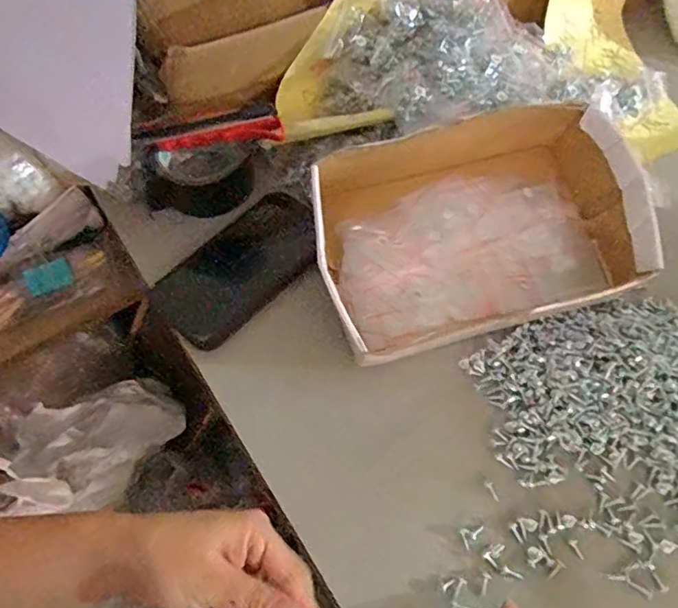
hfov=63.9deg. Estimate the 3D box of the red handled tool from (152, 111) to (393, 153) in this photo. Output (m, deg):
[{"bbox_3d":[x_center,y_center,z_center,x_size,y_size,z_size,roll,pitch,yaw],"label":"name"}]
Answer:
[{"bbox_3d":[-0.060,-0.158,0.499,0.212,0.024,0.019,-5,61,-3],"label":"red handled tool"}]

